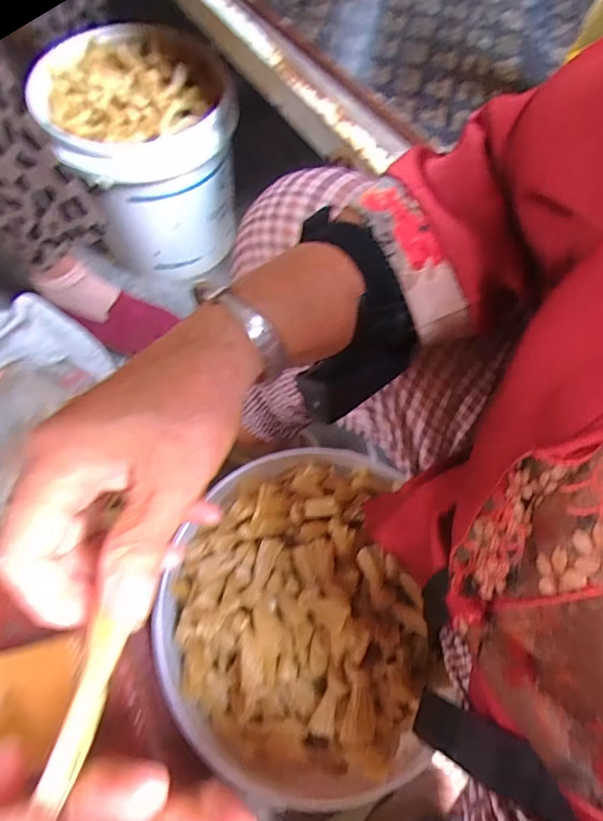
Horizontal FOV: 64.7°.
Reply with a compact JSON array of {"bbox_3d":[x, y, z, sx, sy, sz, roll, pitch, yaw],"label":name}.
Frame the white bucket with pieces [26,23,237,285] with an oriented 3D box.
[{"bbox_3d":[-0.209,-0.360,0.712,0.211,0.259,0.207,0,66,-1],"label":"white bucket with pieces"}]

